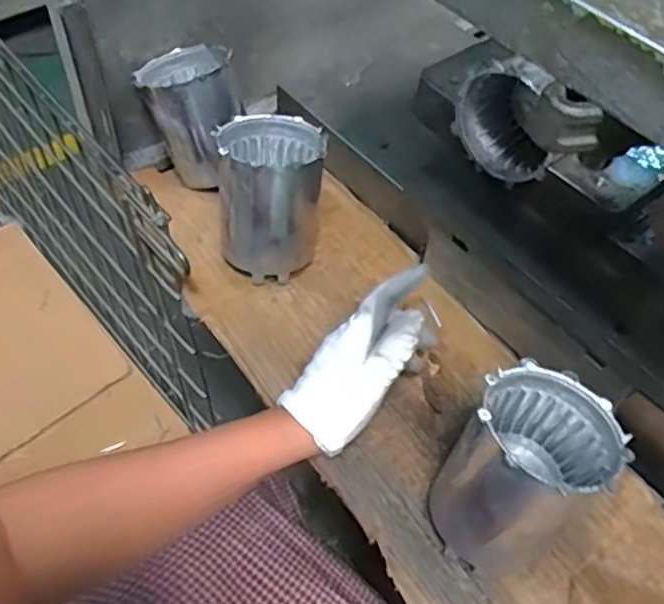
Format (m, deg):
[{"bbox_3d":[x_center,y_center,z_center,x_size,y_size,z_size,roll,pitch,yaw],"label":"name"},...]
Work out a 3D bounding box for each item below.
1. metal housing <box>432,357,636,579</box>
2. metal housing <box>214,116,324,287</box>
[{"bbox_3d":[0.128,0.120,0.446,0.090,0.109,0.114,35,60,19],"label":"metal housing"},{"bbox_3d":[-0.056,-0.097,0.590,0.091,0.114,0.115,-3,55,-6],"label":"metal housing"}]

